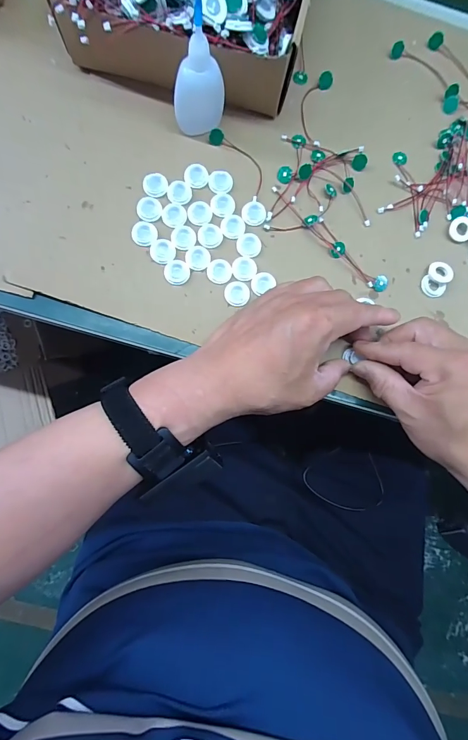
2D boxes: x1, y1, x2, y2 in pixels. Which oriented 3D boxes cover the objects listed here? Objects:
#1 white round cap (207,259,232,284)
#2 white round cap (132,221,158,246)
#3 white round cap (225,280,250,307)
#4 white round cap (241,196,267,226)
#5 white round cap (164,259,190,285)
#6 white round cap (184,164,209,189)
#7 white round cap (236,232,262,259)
[{"bbox_3d":[-0.013,-0.091,0.334,0.022,0.004,0.022,0,84,-4],"label":"white round cap"},{"bbox_3d":[-0.082,-0.126,0.332,0.023,0.004,0.022,0,84,-4],"label":"white round cap"},{"bbox_3d":[0.003,-0.070,0.332,0.022,0.004,0.023,0,84,-4],"label":"white round cap"},{"bbox_3d":[0.019,-0.149,0.342,0.024,0.004,0.024,0,84,-4],"label":"white round cap"},{"bbox_3d":[-0.052,-0.090,0.331,0.023,0.004,0.023,0,84,-4],"label":"white round cap"},{"bbox_3d":[-0.035,-0.184,0.342,0.022,0.004,0.024,0,84,-4],"label":"white round cap"},{"bbox_3d":[0.015,-0.117,0.338,0.023,0.004,0.023,0,84,-4],"label":"white round cap"}]

